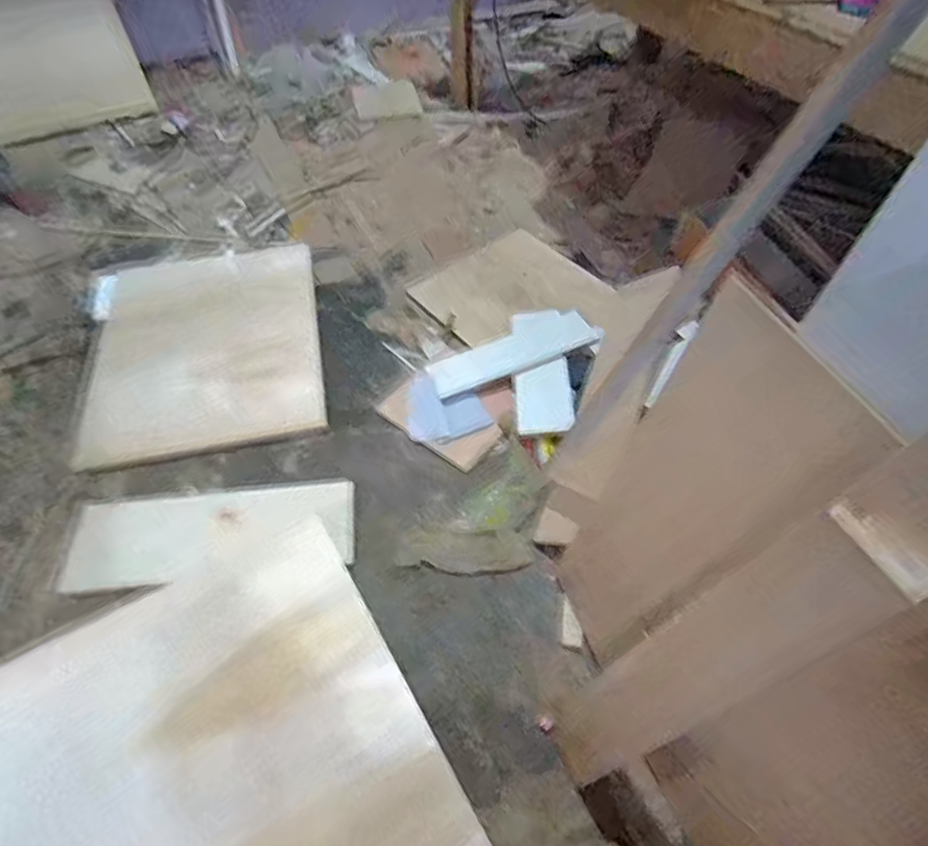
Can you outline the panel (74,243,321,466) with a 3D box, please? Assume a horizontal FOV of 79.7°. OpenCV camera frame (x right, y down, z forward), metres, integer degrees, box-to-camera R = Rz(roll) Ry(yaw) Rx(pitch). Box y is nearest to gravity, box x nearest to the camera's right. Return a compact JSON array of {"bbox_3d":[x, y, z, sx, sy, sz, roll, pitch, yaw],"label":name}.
[{"bbox_3d":[-0.768,-0.256,1.661,0.651,0.035,0.819,-12,55,-5],"label":"panel"}]

